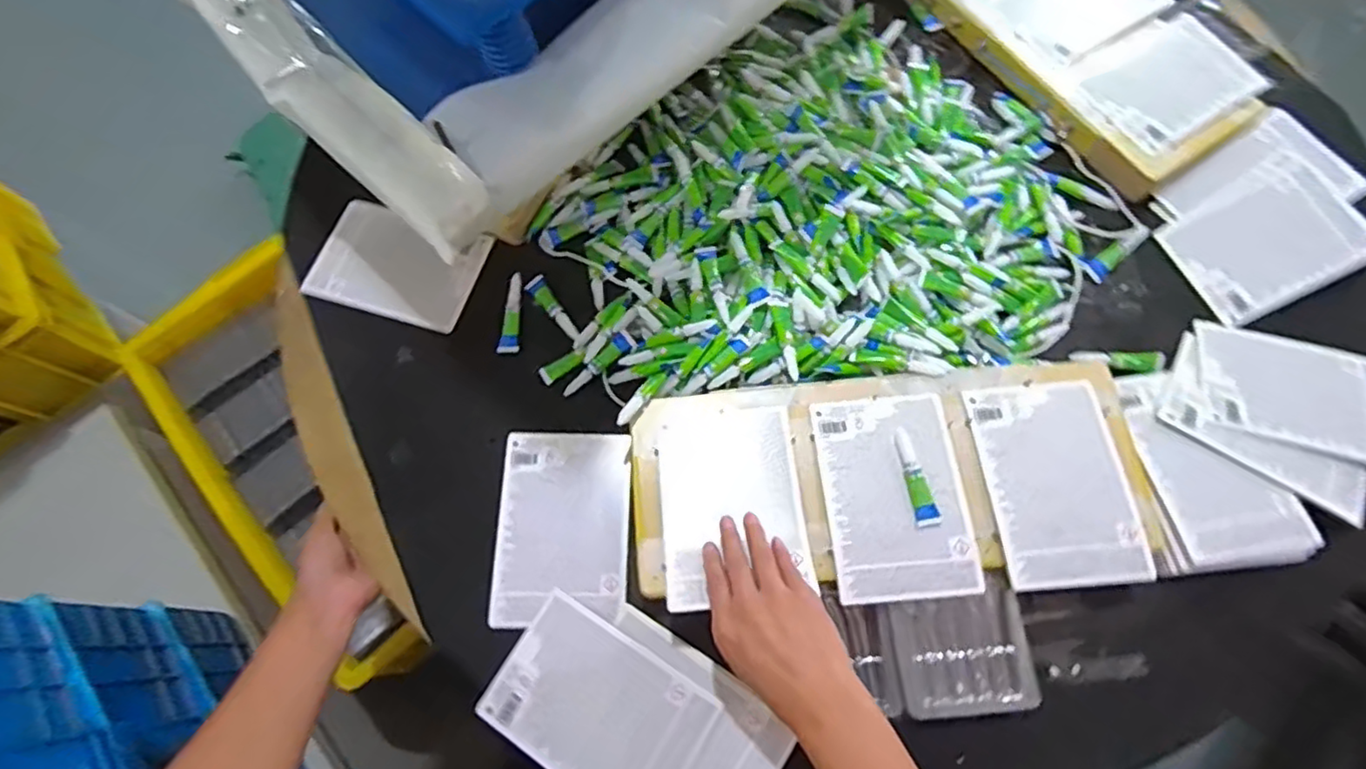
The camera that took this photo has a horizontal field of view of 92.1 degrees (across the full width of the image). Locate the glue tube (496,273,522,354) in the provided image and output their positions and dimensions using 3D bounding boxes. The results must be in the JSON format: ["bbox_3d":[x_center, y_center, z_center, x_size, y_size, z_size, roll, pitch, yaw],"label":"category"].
[{"bbox_3d":[-0.172,-0.071,0.656,0.021,0.010,0.084,-1,70,1],"label":"glue tube"}]

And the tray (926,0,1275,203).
[{"bbox_3d":[0.429,-0.411,0.738,0.206,0.035,0.424,-29,72,-9],"label":"tray"}]

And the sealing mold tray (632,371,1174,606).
[{"bbox_3d":[0.174,0.080,0.547,0.421,0.030,0.180,-2,70,1],"label":"sealing mold tray"}]

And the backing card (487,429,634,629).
[{"bbox_3d":[-0.106,0.124,0.583,0.114,0.006,0.165,1,70,2],"label":"backing card"}]

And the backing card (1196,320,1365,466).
[{"bbox_3d":[0.560,0.007,0.597,0.160,0.009,0.114,14,64,12],"label":"backing card"}]

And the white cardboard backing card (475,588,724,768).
[{"bbox_3d":[-0.068,0.261,0.528,0.168,0.006,0.114,29,77,15],"label":"white cardboard backing card"}]

